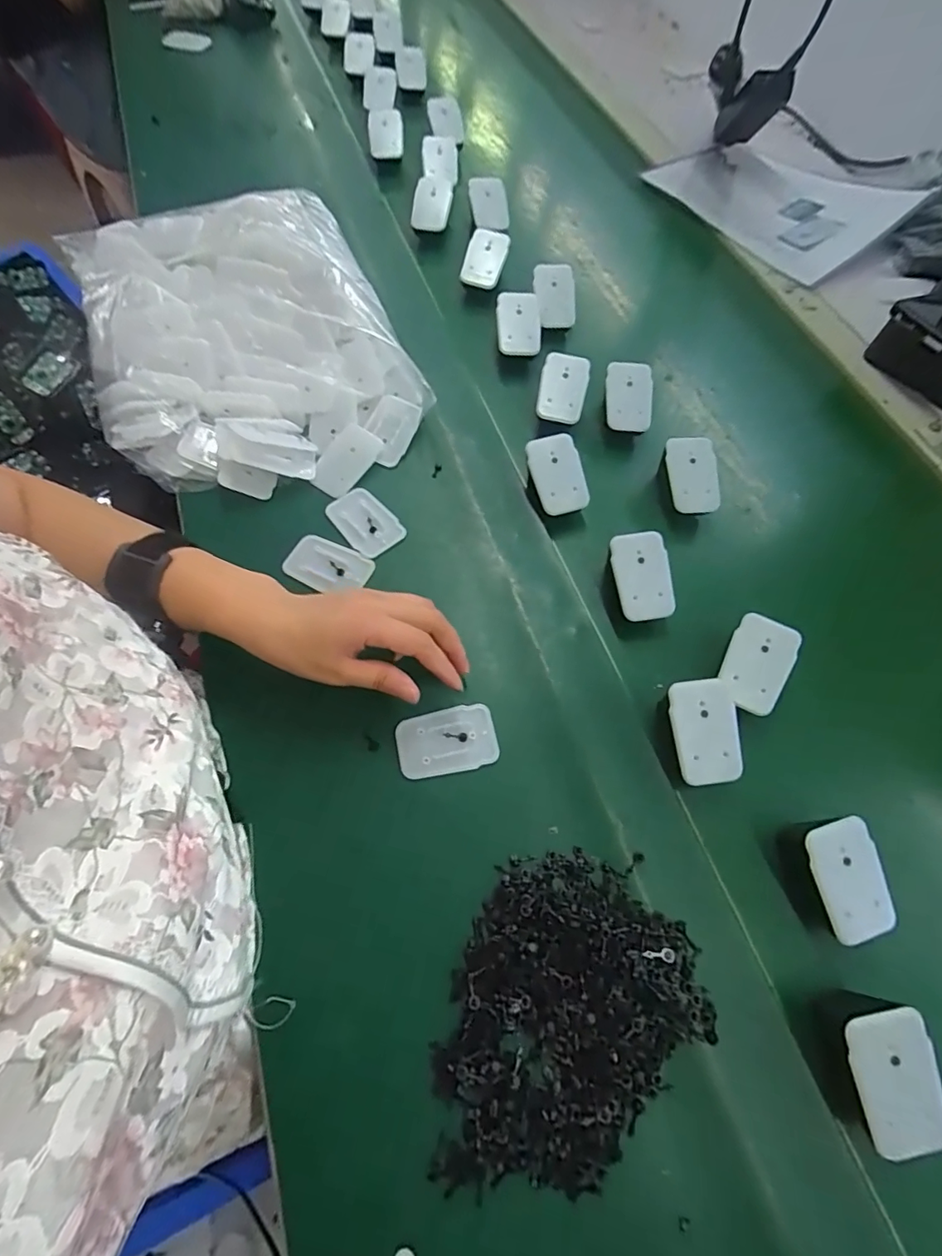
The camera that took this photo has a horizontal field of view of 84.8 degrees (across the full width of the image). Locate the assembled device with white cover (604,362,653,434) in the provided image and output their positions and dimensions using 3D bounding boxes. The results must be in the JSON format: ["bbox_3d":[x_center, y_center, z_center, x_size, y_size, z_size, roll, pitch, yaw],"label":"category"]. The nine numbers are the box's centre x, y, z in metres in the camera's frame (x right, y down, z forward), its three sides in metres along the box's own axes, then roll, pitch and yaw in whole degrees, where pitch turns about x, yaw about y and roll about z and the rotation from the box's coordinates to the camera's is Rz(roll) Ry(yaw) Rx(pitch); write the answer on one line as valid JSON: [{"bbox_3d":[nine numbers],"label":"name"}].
[{"bbox_3d":[0.155,-0.227,0.510,0.045,0.011,0.064,2,99,5],"label":"assembled device with white cover"}]

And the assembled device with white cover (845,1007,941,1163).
[{"bbox_3d":[0.231,0.248,0.285,0.048,0.035,0.066,-5,66,-9],"label":"assembled device with white cover"}]

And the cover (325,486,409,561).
[{"bbox_3d":[-0.095,-0.094,0.460,0.047,0.010,0.070,-41,71,-16],"label":"cover"}]

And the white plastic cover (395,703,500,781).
[{"bbox_3d":[-0.017,0.082,0.373,0.069,0.007,0.045,-13,66,-5],"label":"white plastic cover"}]

